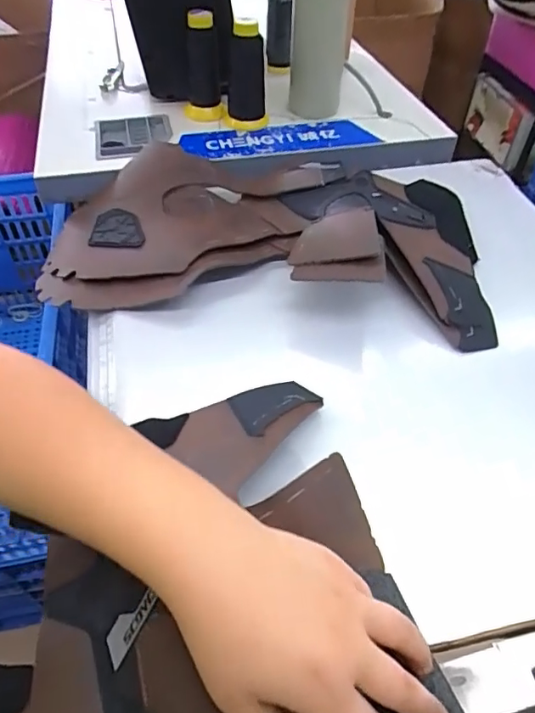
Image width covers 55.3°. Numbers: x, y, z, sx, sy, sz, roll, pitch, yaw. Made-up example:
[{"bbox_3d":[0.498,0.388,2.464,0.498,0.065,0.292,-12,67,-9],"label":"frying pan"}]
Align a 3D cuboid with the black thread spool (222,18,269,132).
[{"bbox_3d":[-0.028,-0.357,0.645,0.053,0.120,0.059,-2,48,-3],"label":"black thread spool"}]

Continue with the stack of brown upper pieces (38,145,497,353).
[{"bbox_3d":[-0.006,-0.137,0.533,0.446,0.069,0.245,6,48,4],"label":"stack of brown upper pieces"}]

